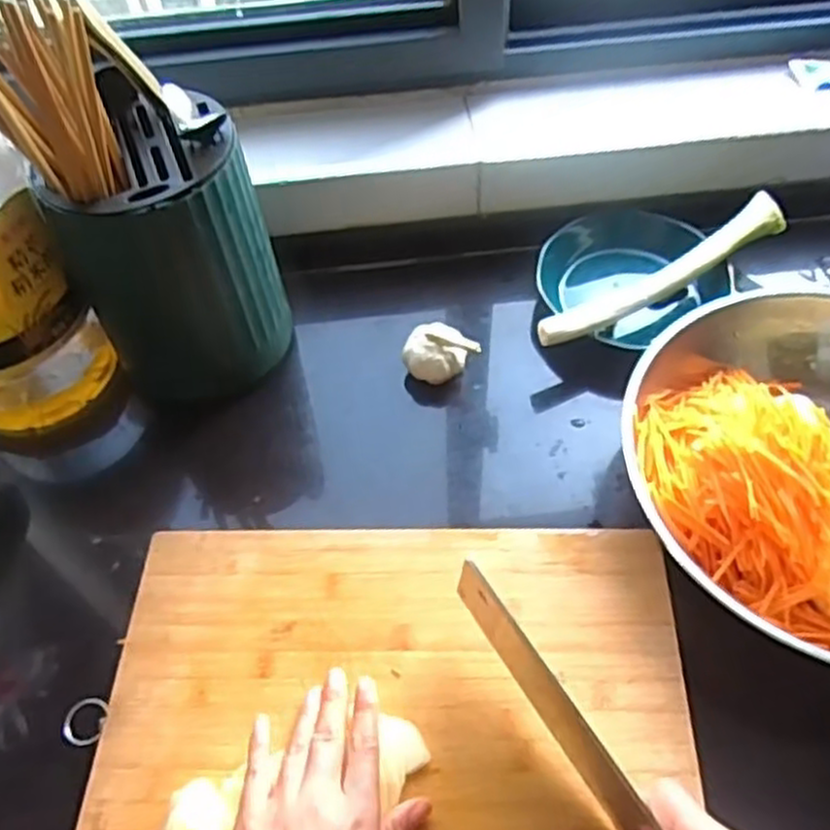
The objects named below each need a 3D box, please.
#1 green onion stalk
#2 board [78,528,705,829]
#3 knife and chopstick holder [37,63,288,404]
[{"bbox_3d":[0.219,-0.122,0.666,0.263,0.024,0.031,-30,58,-16],"label":"green onion stalk"},{"bbox_3d":[-0.014,0.194,0.482,0.365,0.012,0.269,-1,54,3],"label":"board"},{"bbox_3d":[-0.183,-0.122,0.607,0.127,0.197,0.141,26,60,20],"label":"knife and chopstick holder"}]

